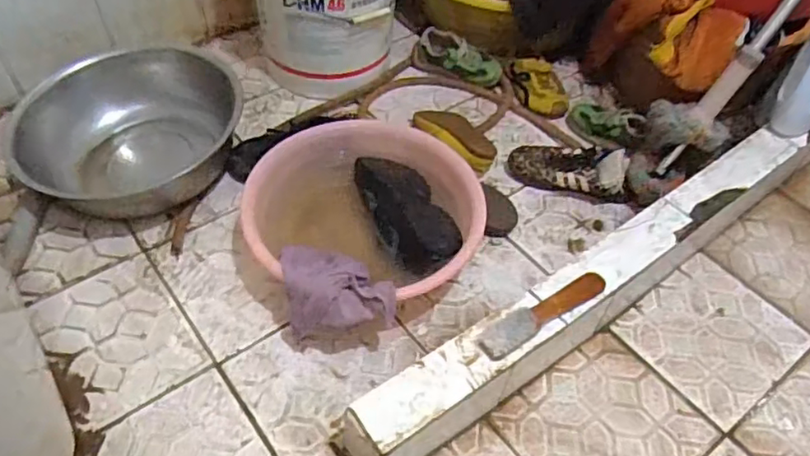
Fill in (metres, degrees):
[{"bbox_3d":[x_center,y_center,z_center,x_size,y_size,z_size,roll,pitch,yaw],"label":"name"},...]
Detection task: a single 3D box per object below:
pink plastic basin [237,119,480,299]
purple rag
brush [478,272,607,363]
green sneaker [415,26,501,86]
[{"bbox_3d":[-0.065,-0.009,1.001,0.351,0.125,0.320,2,50,-2],"label":"pink plastic basin"},{"bbox_3d":[-0.099,0.073,0.898,0.142,0.083,0.173,-9,51,-11],"label":"purple rag"},{"bbox_3d":[0.184,0.102,0.826,0.206,0.030,0.046,-27,56,-24],"label":"brush"},{"bbox_3d":[0.115,-0.356,1.326,0.188,0.076,0.064,17,51,11],"label":"green sneaker"}]

